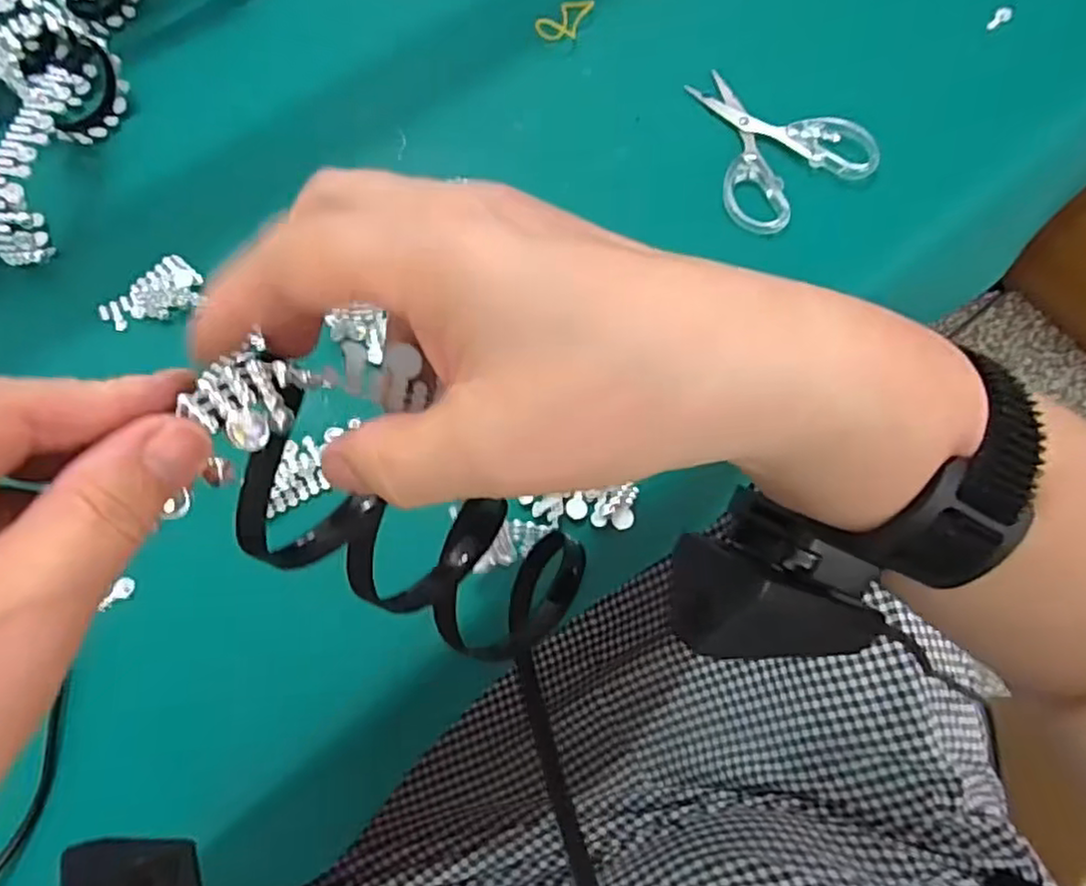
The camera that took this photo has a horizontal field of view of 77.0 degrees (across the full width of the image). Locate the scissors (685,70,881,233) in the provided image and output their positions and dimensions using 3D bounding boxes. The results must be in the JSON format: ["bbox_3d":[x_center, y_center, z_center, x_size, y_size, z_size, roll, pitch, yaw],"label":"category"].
[{"bbox_3d":[0.125,-0.176,0.392,0.085,0.018,0.107,-31,72,-8],"label":"scissors"}]

